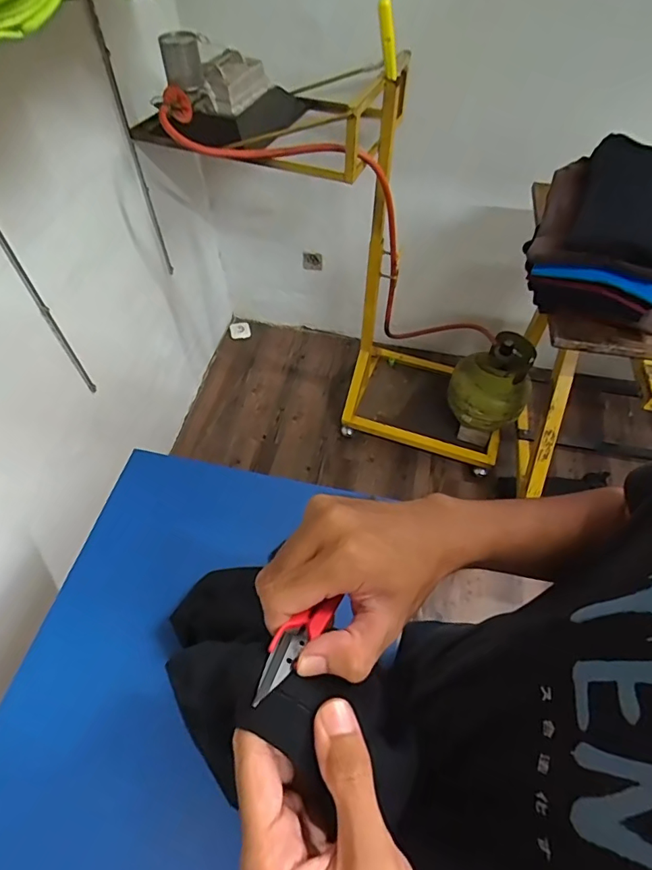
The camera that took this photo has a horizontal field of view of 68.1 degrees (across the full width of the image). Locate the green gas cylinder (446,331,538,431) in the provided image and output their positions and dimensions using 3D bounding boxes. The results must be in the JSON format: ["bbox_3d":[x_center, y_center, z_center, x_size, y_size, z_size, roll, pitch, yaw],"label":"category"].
[{"bbox_3d":[0.554,-0.180,1.594,0.245,0.291,0.246,27,59,18],"label":"green gas cylinder"}]

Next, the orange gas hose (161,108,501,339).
[{"bbox_3d":[0.115,-0.554,1.390,0.400,1.126,0.180,-9,67,32],"label":"orange gas hose"}]

